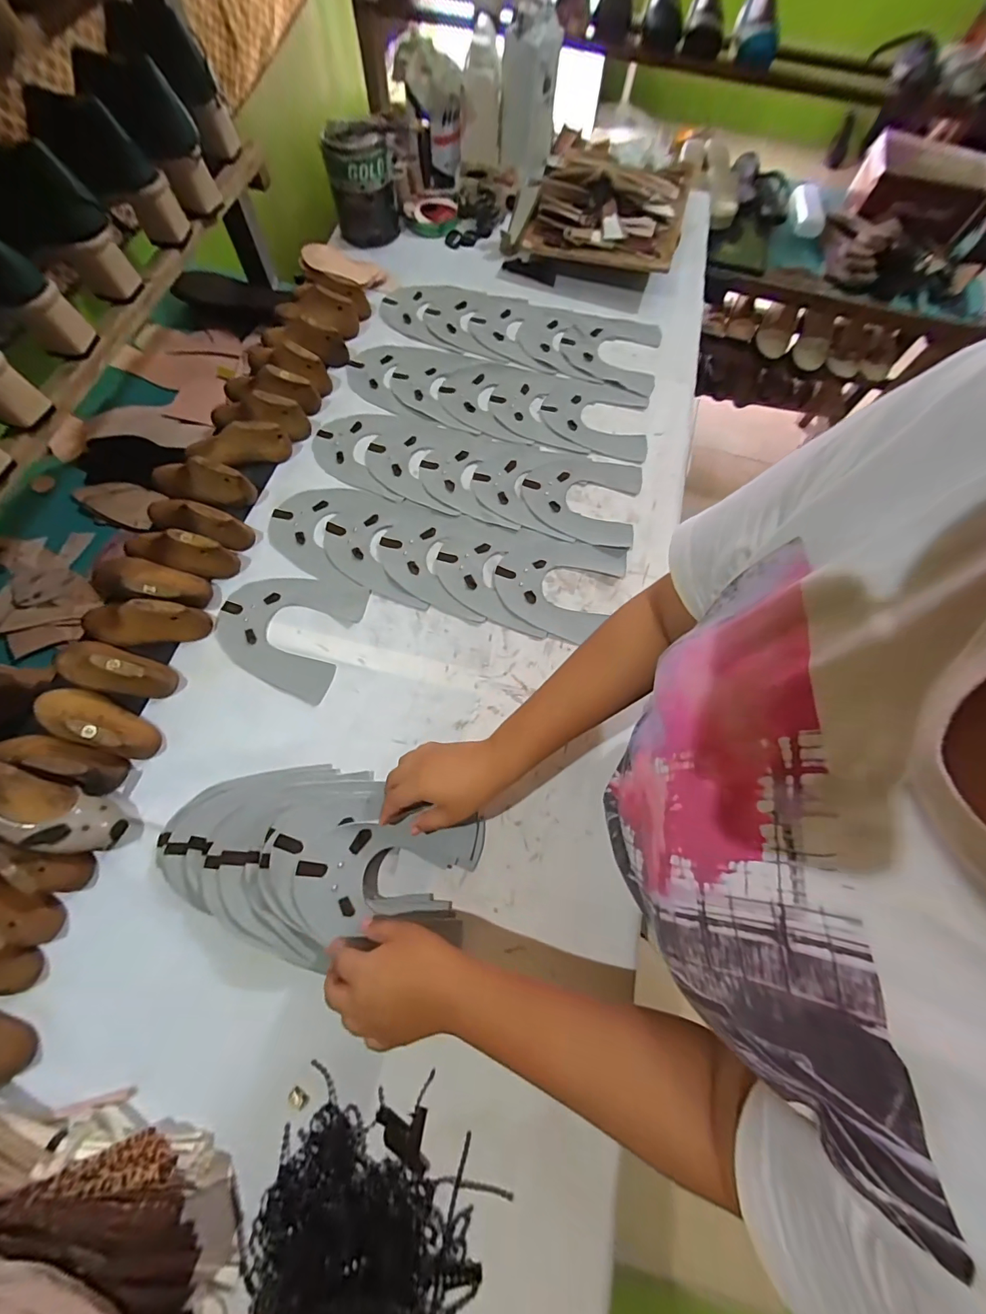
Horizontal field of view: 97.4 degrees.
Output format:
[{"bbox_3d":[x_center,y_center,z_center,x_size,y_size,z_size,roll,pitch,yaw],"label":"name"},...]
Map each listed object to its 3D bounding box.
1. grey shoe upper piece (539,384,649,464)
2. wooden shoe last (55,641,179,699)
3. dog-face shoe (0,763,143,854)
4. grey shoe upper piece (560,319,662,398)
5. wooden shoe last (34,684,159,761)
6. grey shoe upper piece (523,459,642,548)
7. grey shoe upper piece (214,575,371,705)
[{"bbox_3d":[0.163,-0.373,0.670,0.170,0.005,0.133,20,71,5],"label":"grey shoe upper piece"},{"bbox_3d":[-0.424,0.011,0.480,0.129,0.059,0.051,12,71,2],"label":"wooden shoe last"},{"bbox_3d":[-0.428,0.144,0.412,0.158,0.048,0.061,32,69,-24],"label":"dog-face shoe"},{"bbox_3d":[0.192,-0.505,0.716,0.157,0.010,0.165,13,71,2],"label":"grey shoe upper piece"},{"bbox_3d":[-0.425,0.067,0.459,0.138,0.059,0.052,15,71,3],"label":"wooden shoe last"},{"bbox_3d":[0.125,-0.228,0.616,0.160,0.004,0.147,13,71,2],"label":"grey shoe upper piece"},{"bbox_3d":[-0.254,-0.040,0.533,0.158,0.004,0.155,17,71,4],"label":"grey shoe upper piece"}]

